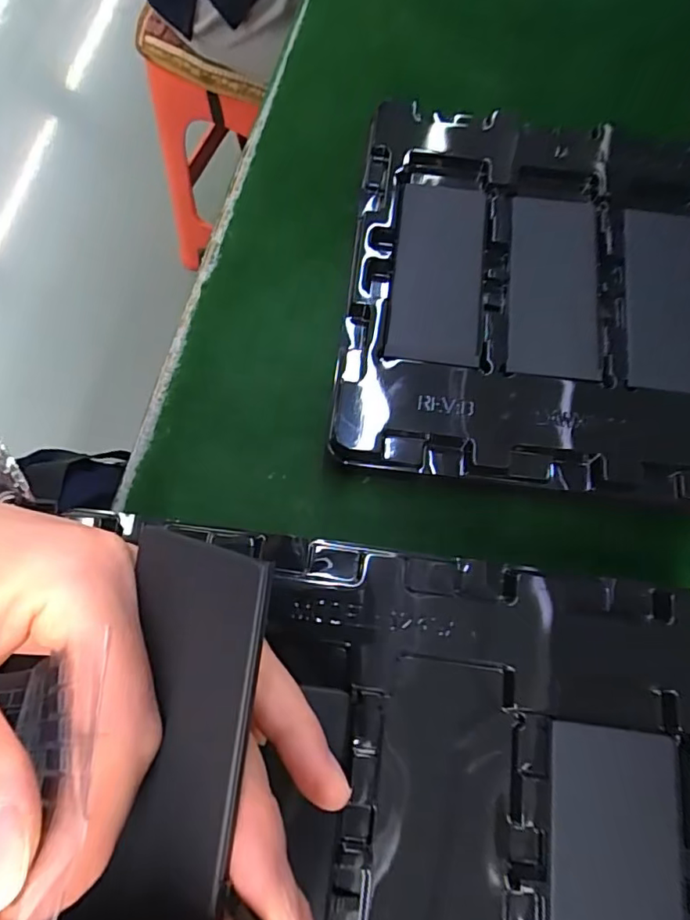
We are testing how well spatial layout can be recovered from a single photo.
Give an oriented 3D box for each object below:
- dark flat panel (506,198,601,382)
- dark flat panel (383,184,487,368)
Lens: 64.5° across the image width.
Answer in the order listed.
[{"bbox_3d":[0.110,-0.095,0.288,0.045,0.008,0.107,6,75,1],"label":"dark flat panel"},{"bbox_3d":[0.050,-0.102,0.291,0.047,0.004,0.107,8,75,1],"label":"dark flat panel"}]

